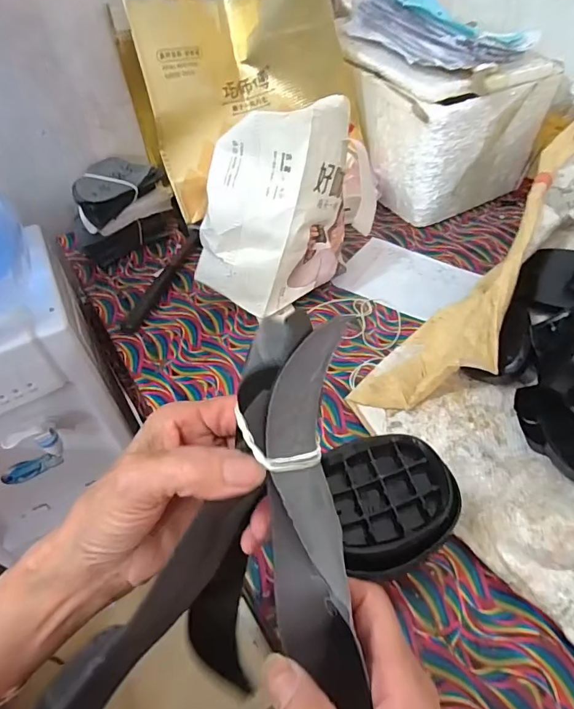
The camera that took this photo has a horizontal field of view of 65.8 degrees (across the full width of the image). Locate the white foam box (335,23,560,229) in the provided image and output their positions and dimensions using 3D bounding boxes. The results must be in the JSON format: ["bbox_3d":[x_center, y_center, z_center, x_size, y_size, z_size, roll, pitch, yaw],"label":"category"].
[{"bbox_3d":[0.242,-0.391,0.735,0.235,0.199,0.255,-25,53,-17],"label":"white foam box"}]

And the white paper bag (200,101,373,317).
[{"bbox_3d":[-0.002,-0.179,0.545,0.224,0.200,0.104,-28,54,-19],"label":"white paper bag"}]

